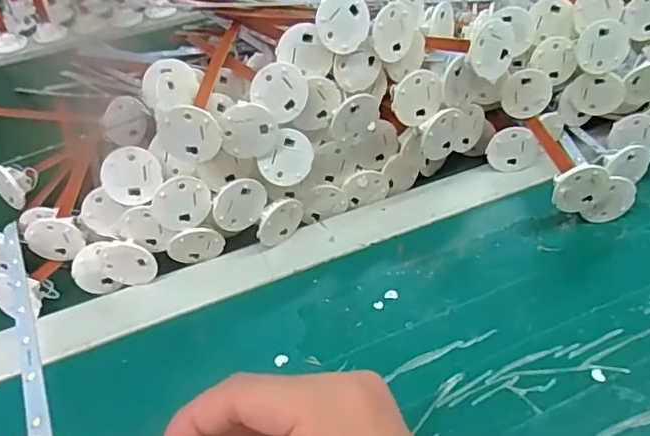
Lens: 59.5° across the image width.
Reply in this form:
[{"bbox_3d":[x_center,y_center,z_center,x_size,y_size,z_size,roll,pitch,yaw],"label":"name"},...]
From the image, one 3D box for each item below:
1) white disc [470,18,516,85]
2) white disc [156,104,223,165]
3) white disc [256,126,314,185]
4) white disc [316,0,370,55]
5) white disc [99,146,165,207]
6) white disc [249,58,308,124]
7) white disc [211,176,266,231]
[{"bbox_3d":[0.112,-0.113,0.381,0.035,0.037,0.006,8,18,-33],"label":"white disc"},{"bbox_3d":[-0.082,-0.051,0.346,0.037,0.038,0.008,-2,45,1],"label":"white disc"},{"bbox_3d":[-0.025,-0.039,0.388,0.038,0.033,0.004,-52,24,1],"label":"white disc"},{"bbox_3d":[0.012,-0.126,0.365,0.036,0.038,0.004,-13,28,-23],"label":"white disc"},{"bbox_3d":[-0.128,-0.028,0.377,0.038,0.037,0.006,-49,15,6],"label":"white disc"},{"bbox_3d":[-0.028,-0.083,0.369,0.034,0.038,0.007,-53,33,0],"label":"white disc"},{"bbox_3d":[-0.058,-0.009,0.384,0.036,0.037,0.004,12,17,-43],"label":"white disc"}]

